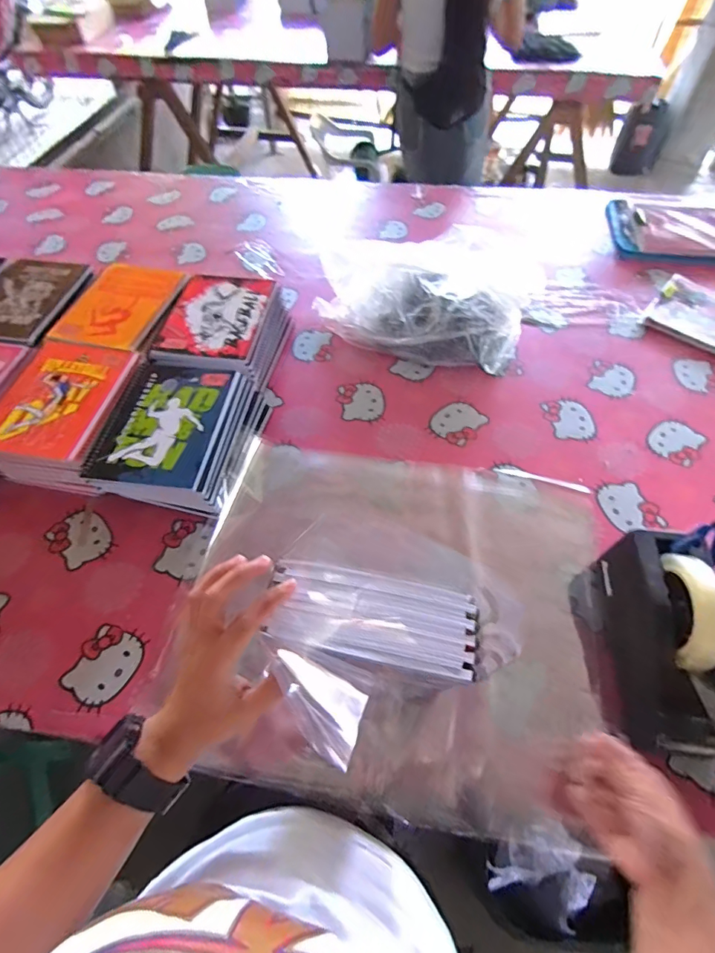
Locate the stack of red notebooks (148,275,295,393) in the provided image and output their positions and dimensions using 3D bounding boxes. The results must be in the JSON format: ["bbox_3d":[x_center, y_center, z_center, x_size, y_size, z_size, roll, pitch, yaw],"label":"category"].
[{"bbox_3d":[-0.219,-0.233,0.727,0.173,0.081,0.217,8,58,6],"label":"stack of red notebooks"}]

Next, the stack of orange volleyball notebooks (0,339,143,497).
[{"bbox_3d":[-0.416,-0.089,0.630,0.167,0.067,0.215,7,58,6],"label":"stack of orange volleyball notebooks"}]

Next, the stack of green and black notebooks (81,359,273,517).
[{"bbox_3d":[-0.245,-0.055,0.602,0.181,0.061,0.220,10,58,7],"label":"stack of green and black notebooks"}]

